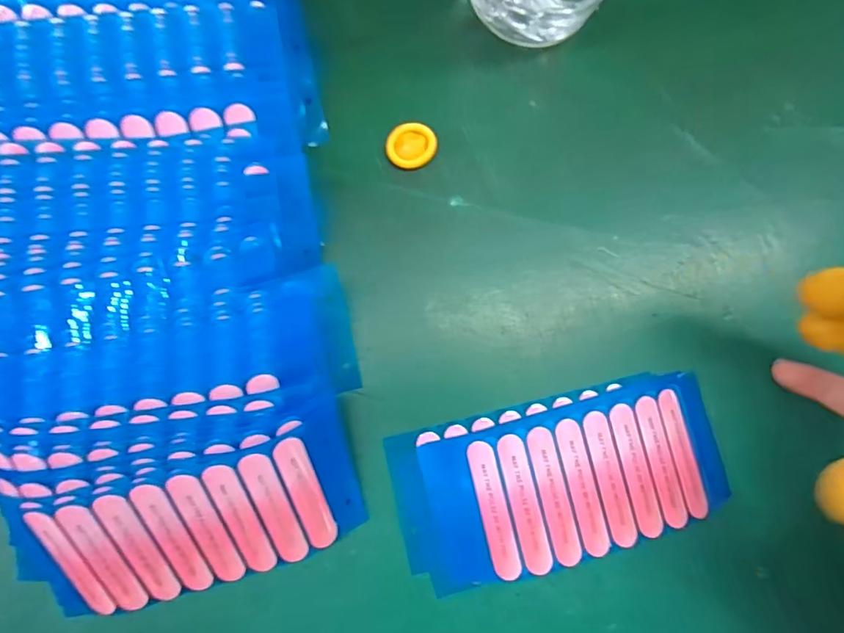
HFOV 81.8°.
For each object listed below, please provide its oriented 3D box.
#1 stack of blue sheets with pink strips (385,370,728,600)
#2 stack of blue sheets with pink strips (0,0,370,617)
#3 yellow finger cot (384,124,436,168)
[{"bbox_3d":[0.059,0.064,0.193,0.135,0.019,0.060,-13,84,-6],"label":"stack of blue sheets with pink strips"},{"bbox_3d":[-0.102,-0.019,0.181,0.137,0.037,0.240,-8,84,-6],"label":"stack of blue sheets with pink strips"},{"bbox_3d":[-0.005,-0.074,0.213,0.021,0.005,0.019,-4,83,-5],"label":"yellow finger cot"}]

